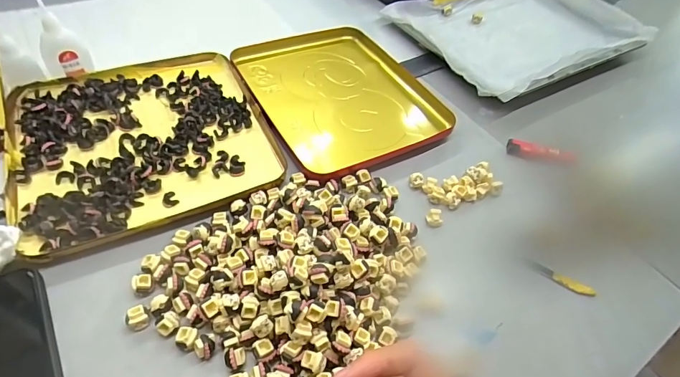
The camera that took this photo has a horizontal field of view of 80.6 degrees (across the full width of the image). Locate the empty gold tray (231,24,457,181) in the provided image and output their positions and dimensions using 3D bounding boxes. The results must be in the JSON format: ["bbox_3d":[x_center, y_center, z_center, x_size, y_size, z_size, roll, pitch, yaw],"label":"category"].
[{"bbox_3d":[-0.002,-0.126,0.506,0.206,0.022,0.258,-21,56,-21],"label":"empty gold tray"}]

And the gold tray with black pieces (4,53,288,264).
[{"bbox_3d":[-0.207,-0.058,0.426,0.240,0.026,0.245,-20,56,-21],"label":"gold tray with black pieces"}]

